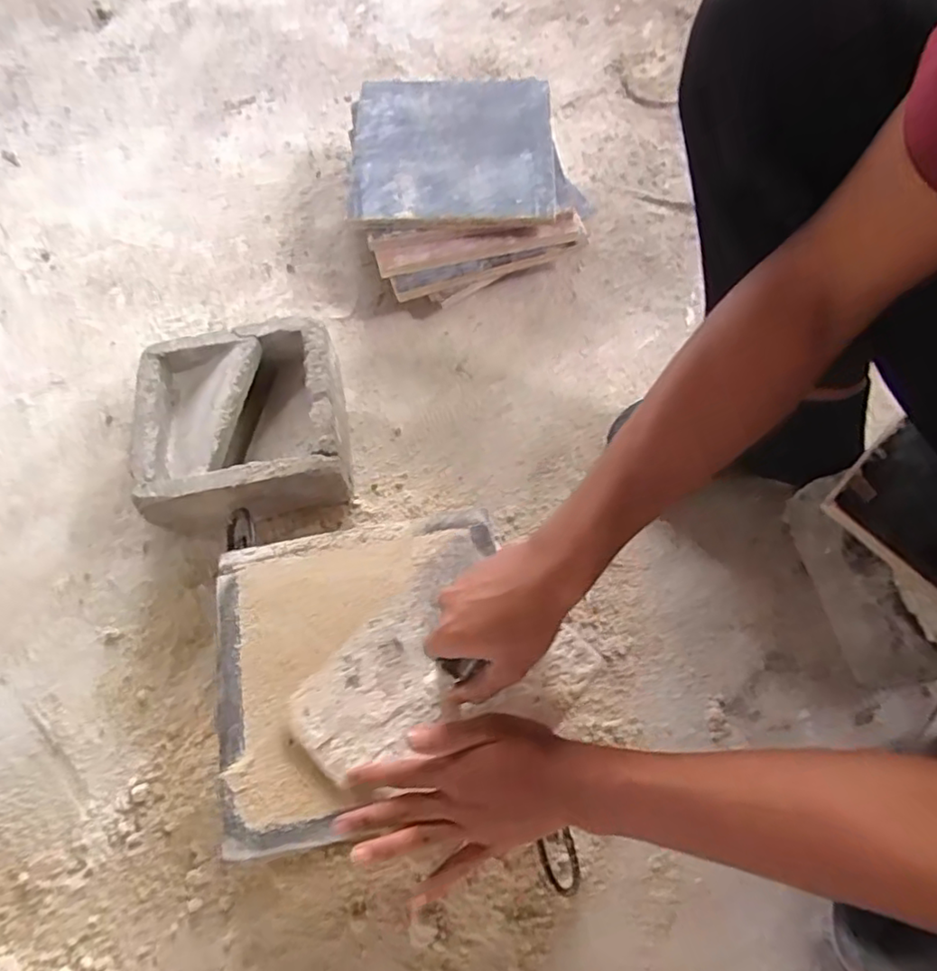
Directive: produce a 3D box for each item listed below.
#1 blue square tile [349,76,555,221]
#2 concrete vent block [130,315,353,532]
[{"bbox_3d":[-0.020,-0.430,0.776,0.244,0.012,0.247,-3,66,3],"label":"blue square tile"},{"bbox_3d":[-0.235,-0.056,0.670,0.202,0.100,0.208,-9,68,-5],"label":"concrete vent block"}]

